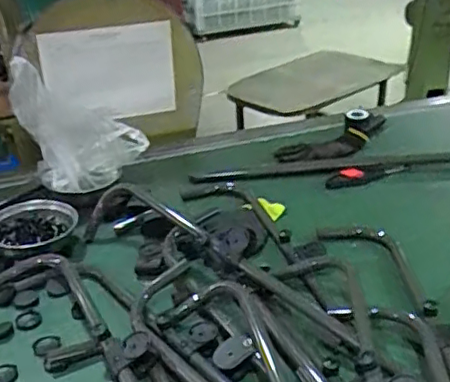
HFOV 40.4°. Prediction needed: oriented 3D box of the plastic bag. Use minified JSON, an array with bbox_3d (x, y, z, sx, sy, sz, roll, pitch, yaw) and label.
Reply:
[{"bbox_3d":[-0.268,-0.109,1.120,0.195,0.240,0.166,-16,31,-23],"label":"plastic bag"}]

